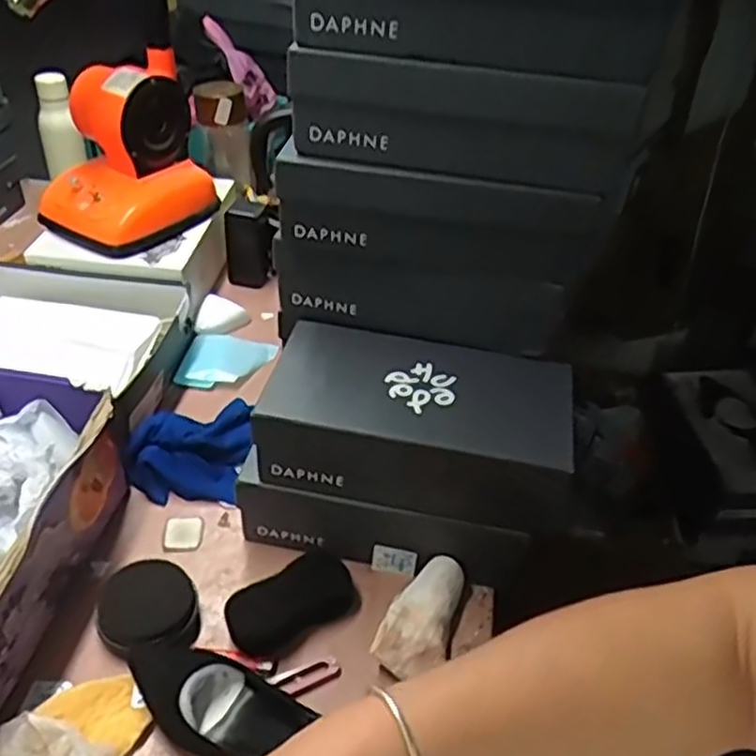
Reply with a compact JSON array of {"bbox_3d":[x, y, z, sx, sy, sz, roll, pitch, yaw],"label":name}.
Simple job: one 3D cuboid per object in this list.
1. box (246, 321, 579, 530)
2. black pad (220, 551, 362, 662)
[{"bbox_3d":[0.040,0.044,0.752,0.291,0.098,0.161,10,40,6],"label":"box"},{"bbox_3d":[-0.083,0.222,0.730,0.131,0.037,0.067,-18,45,-25],"label":"black pad"}]

